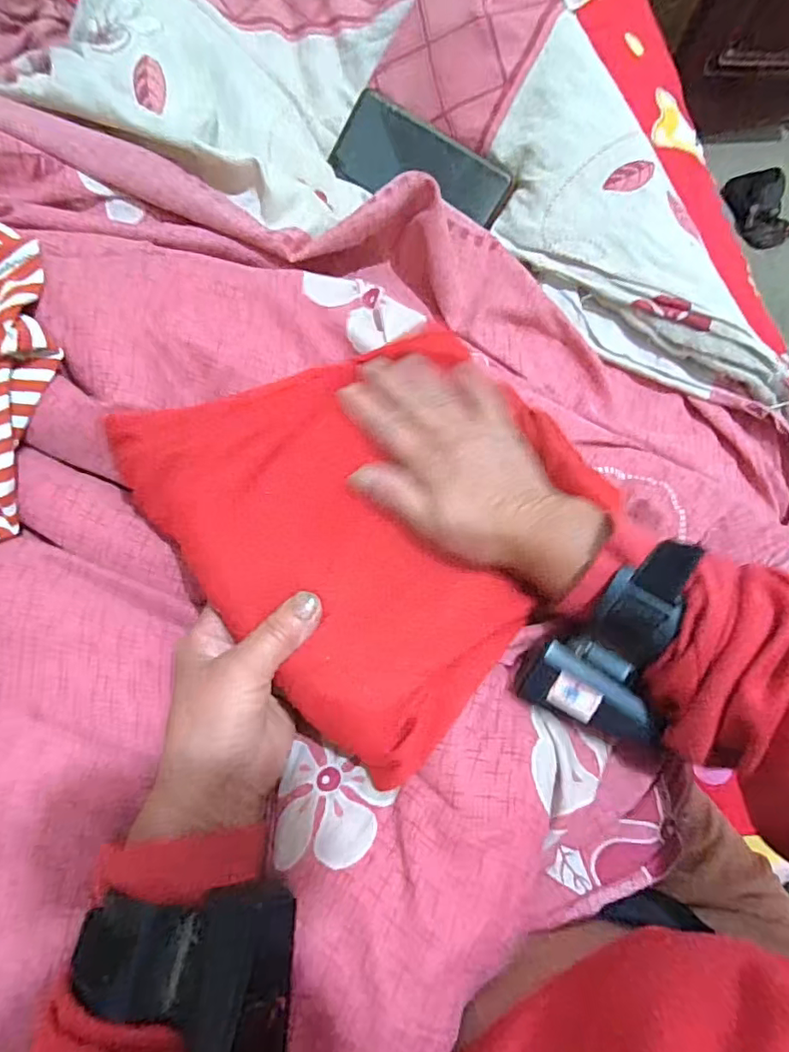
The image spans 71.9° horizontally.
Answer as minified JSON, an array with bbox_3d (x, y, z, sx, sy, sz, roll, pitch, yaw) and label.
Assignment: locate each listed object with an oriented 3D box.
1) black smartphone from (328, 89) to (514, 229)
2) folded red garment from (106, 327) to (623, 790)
[{"bbox_3d":[0.023,-0.316,0.480,0.163,0.006,0.069,33,107,10],"label":"black smartphone"},{"bbox_3d":[0.018,-0.019,0.312,0.238,0.028,0.214,-31,77,-24],"label":"folded red garment"}]

